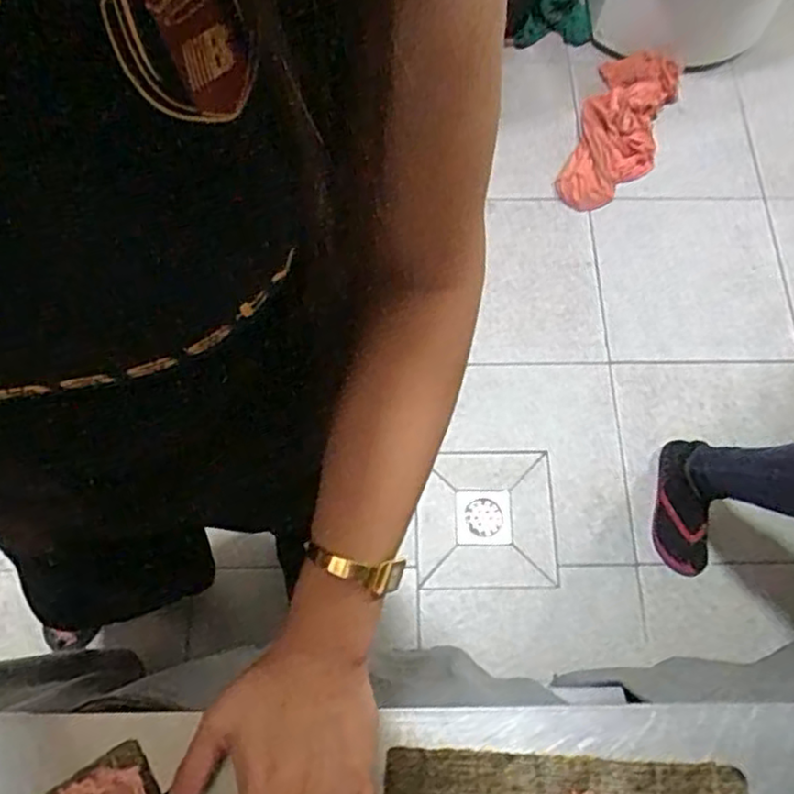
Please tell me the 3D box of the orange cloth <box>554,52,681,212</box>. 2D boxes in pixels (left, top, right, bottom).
[{"bbox_3d":[0.512,-0.618,1.585,0.189,0.078,0.413,22,70,7],"label":"orange cloth"}]

